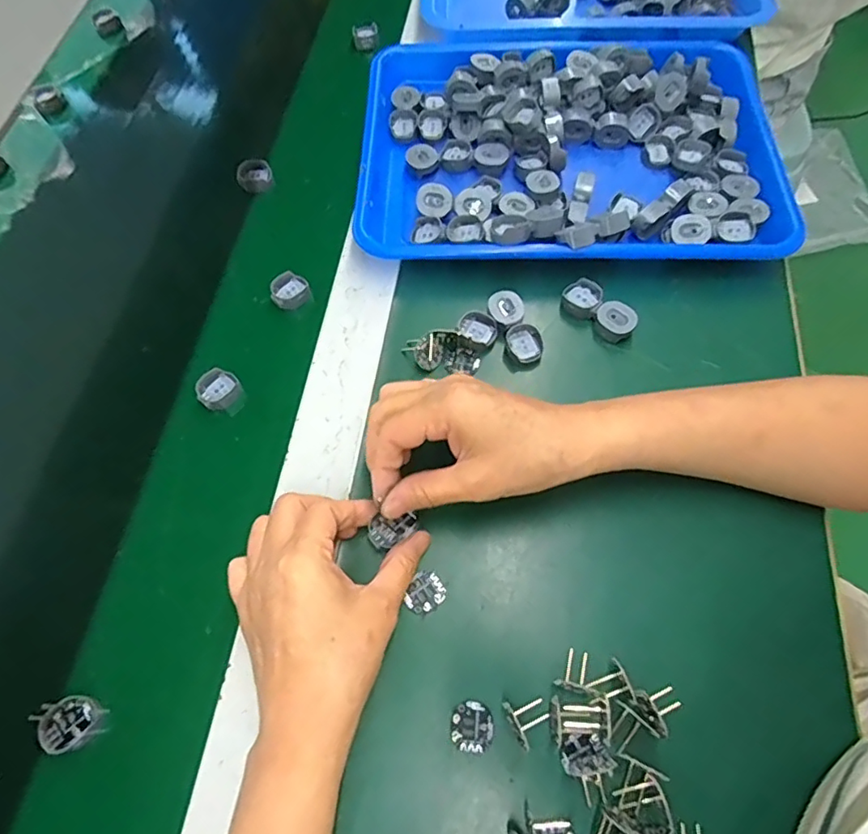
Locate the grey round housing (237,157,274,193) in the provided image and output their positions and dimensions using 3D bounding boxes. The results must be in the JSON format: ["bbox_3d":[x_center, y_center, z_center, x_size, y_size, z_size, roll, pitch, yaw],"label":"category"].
[{"bbox_3d":[-0.160,-0.216,0.501,0.030,0.016,0.029,-1,64,3],"label":"grey round housing"}]

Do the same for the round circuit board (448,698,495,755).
[{"bbox_3d":[0.021,0.168,0.303,0.025,0.004,0.025,-1,64,3],"label":"round circuit board"}]

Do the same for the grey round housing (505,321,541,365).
[{"bbox_3d":[0.066,-0.052,0.405,0.023,0.016,0.029,-33,67,-12],"label":"grey round housing"}]

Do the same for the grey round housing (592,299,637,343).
[{"bbox_3d":[0.131,-0.068,0.405,0.027,0.018,0.024,35,71,18],"label":"grey round housing"}]

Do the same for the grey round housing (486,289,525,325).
[{"bbox_3d":[0.053,-0.079,0.412,0.025,0.015,0.026,-1,64,3],"label":"grey round housing"}]

